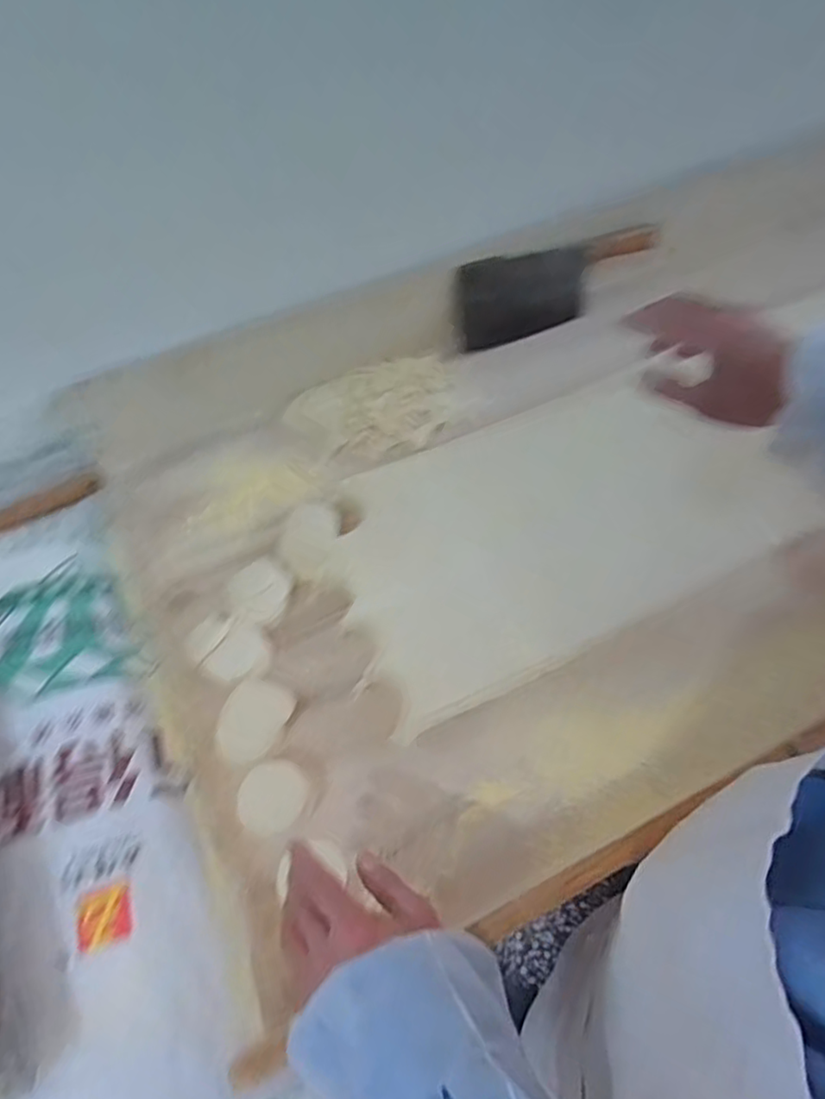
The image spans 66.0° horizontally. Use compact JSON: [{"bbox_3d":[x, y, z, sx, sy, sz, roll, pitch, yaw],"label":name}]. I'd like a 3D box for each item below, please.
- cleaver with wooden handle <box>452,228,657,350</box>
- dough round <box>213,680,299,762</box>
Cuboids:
[{"bbox_3d":[0.183,-0.341,0.829,0.263,0.105,0.014,-12,47,3],"label":"cleaver with wooden handle"},{"bbox_3d":[-0.154,0.163,0.611,0.058,0.015,0.075,23,63,16],"label":"dough round"}]

